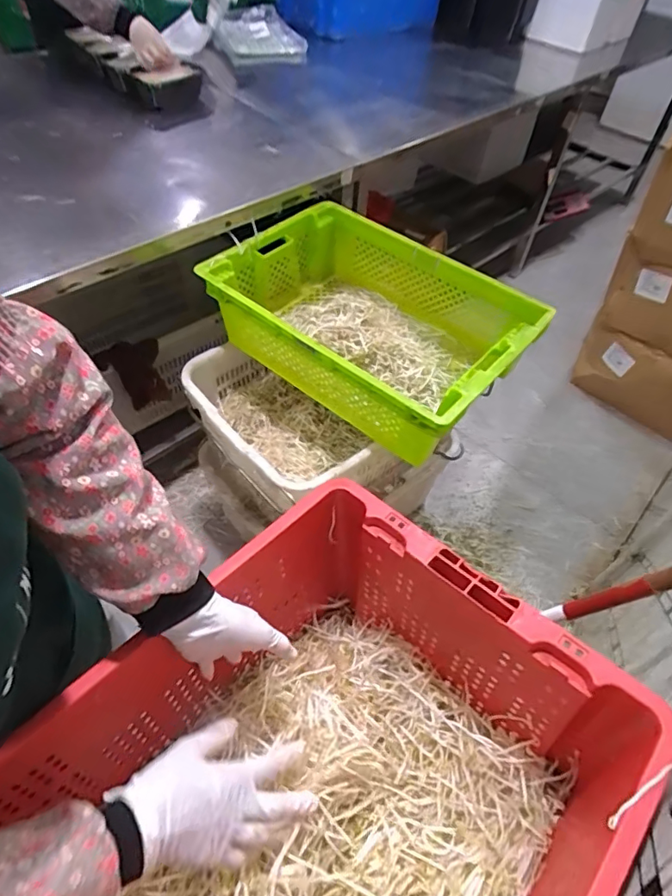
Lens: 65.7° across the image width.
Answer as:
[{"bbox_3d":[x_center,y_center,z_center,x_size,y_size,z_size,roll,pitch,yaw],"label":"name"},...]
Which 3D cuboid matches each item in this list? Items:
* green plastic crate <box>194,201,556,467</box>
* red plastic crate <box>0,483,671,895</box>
[{"bbox_3d":[0.070,-0.260,1.089,0.599,0.164,0.409,35,57,22],"label":"green plastic crate"},{"bbox_3d":[-0.058,0.347,0.449,0.576,0.253,0.394,-36,62,-28],"label":"red plastic crate"}]

